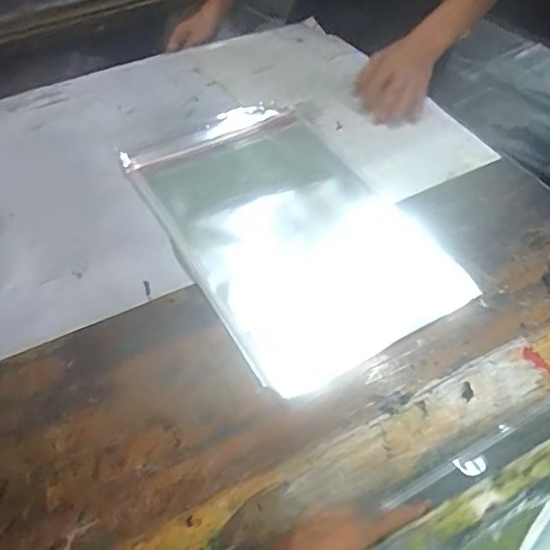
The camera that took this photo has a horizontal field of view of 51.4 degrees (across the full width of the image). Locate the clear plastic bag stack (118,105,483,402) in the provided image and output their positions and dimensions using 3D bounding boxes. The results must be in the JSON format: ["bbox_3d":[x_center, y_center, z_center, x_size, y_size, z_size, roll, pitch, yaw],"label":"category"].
[{"bbox_3d":[0.014,-0.068,0.678,0.265,0.014,0.411,-25,54,-20],"label":"clear plastic bag stack"}]

